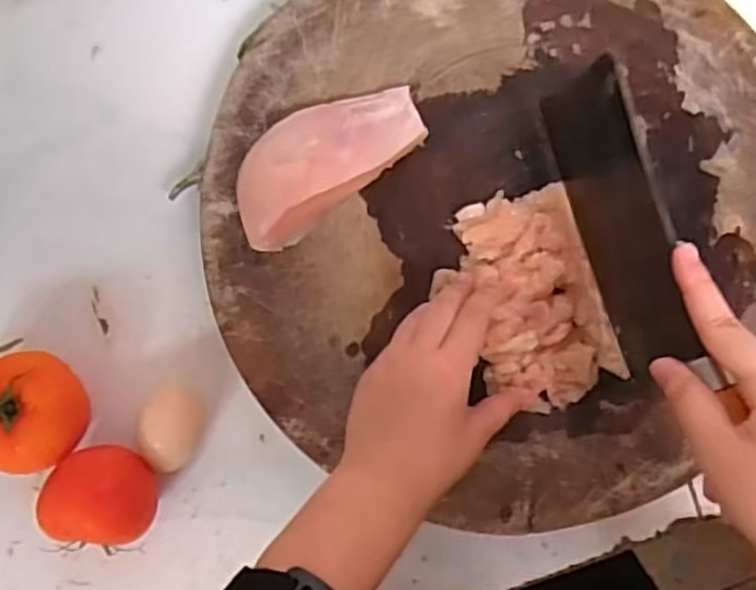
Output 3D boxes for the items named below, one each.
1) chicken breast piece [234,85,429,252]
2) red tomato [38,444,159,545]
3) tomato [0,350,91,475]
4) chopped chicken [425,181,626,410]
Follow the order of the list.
[{"bbox_3d":[-0.034,-0.087,0.451,0.128,0.037,0.061,-37,88,-4],"label":"chicken breast piece"},{"bbox_3d":[-0.170,0.121,0.457,0.059,0.061,0.056,0,86,-2],"label":"red tomato"},{"bbox_3d":[-0.216,0.071,0.462,0.065,0.063,0.068,0,86,-2],"label":"tomato"},{"bbox_3d":[0.092,0.003,0.454,0.088,0.016,0.130,-18,87,-3],"label":"chopped chicken"}]

